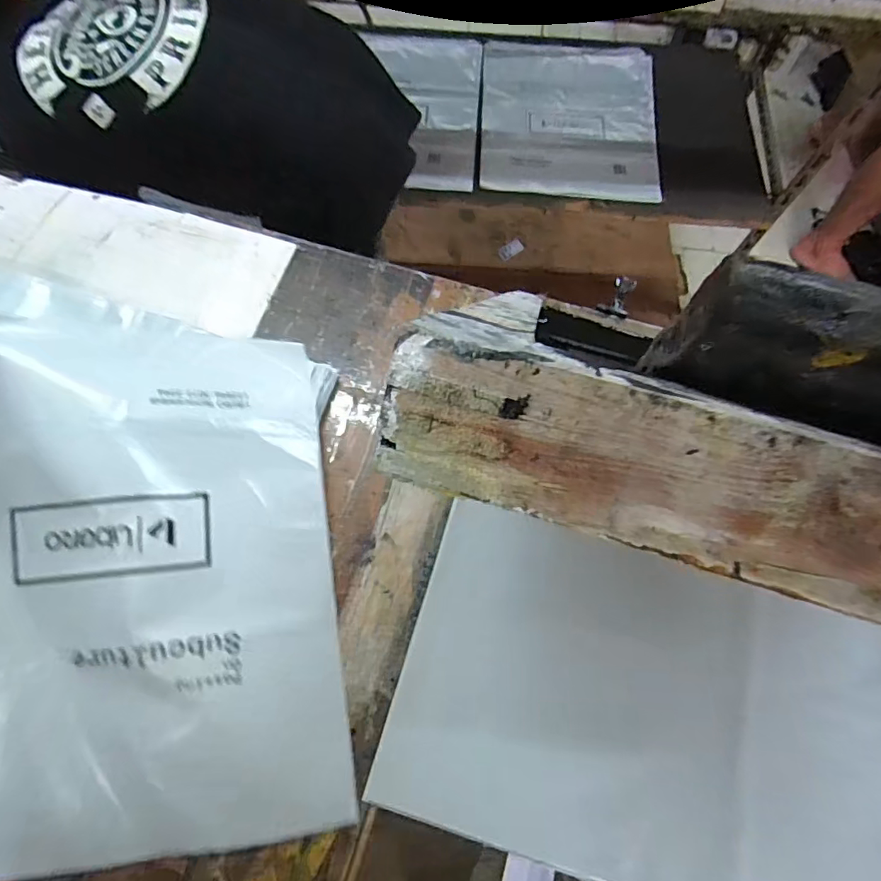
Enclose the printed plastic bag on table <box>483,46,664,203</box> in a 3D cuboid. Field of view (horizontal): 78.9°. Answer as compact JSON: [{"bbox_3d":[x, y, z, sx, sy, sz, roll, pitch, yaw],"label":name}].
[{"bbox_3d":[0.306,-0.766,1.281,0.408,0.033,0.435,3,75,0],"label":"printed plastic bag on table"}]

